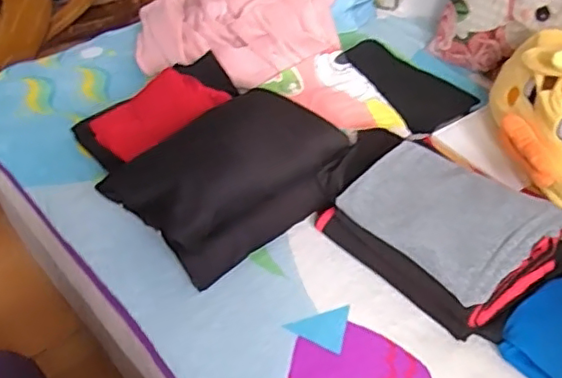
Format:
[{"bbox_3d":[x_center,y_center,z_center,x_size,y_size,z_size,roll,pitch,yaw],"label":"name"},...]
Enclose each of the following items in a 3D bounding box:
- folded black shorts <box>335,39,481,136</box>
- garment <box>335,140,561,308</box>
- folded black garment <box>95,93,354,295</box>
[{"bbox_3d":[0.230,-0.196,1.088,0.154,0.023,0.232,-29,62,-31],"label":"folded black shorts"},{"bbox_3d":[0.203,0.027,0.748,0.158,0.024,0.239,-42,48,-11],"label":"garment"},{"bbox_3d":[-0.071,-0.017,0.841,0.300,0.155,0.174,-29,49,-29],"label":"folded black garment"}]

